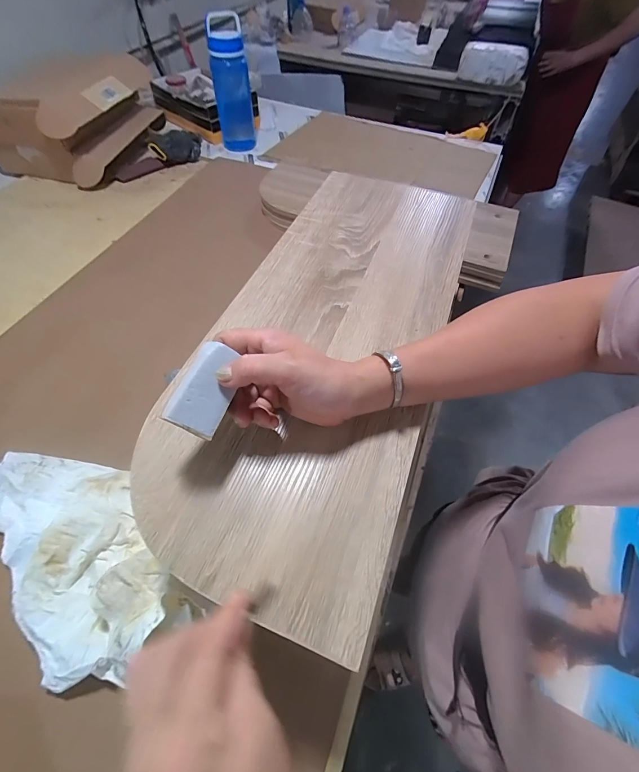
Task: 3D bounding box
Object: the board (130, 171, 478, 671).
[{"bbox_3d":[0.024,-0.086,0.387,0.231,0.010,0.578,19,58,11],"label":"board"}]

